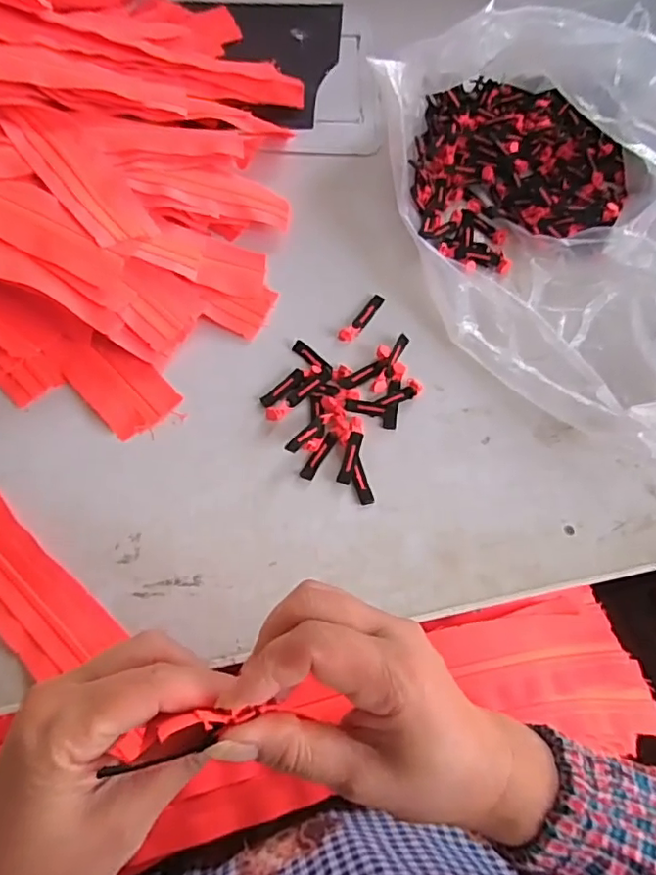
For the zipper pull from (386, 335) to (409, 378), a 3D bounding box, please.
[{"bbox_3d":[0.064,-0.076,0.513,0.009,0.007,0.049,22,67,9],"label":"zipper pull"}]

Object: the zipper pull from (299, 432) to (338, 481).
[{"bbox_3d":[-0.008,0.015,0.471,0.012,0.004,0.047,29,68,10],"label":"zipper pull"}]

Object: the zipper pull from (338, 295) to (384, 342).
[{"bbox_3d":[0.033,-0.117,0.530,0.014,0.007,0.064,33,69,11],"label":"zipper pull"}]

